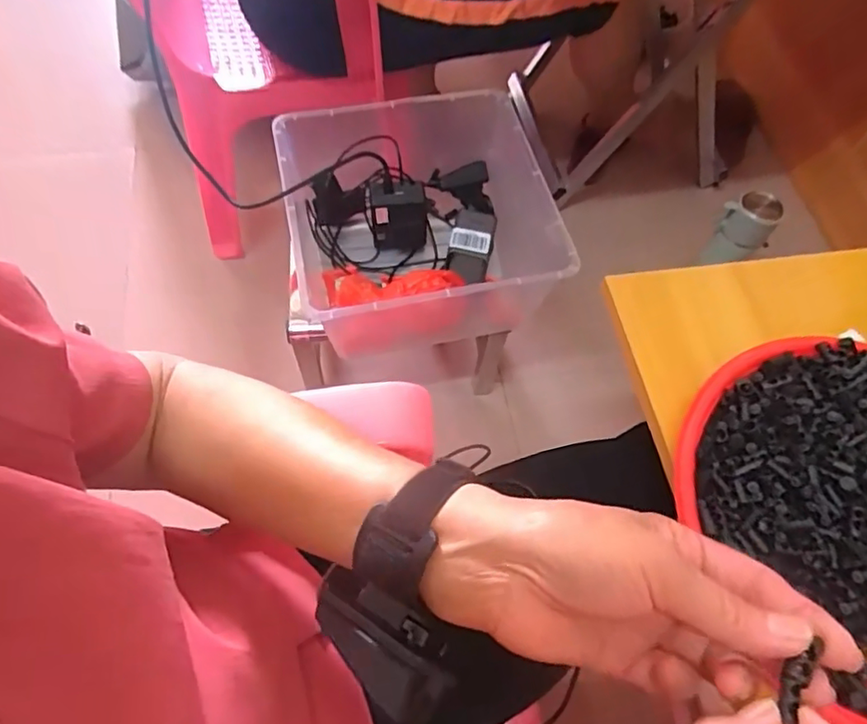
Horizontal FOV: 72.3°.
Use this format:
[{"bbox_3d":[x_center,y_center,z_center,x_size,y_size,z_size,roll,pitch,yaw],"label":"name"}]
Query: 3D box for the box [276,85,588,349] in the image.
[{"bbox_3d":[-0.012,-0.171,0.749,0.312,0.154,0.305,-10,64,-8],"label":"box"}]

